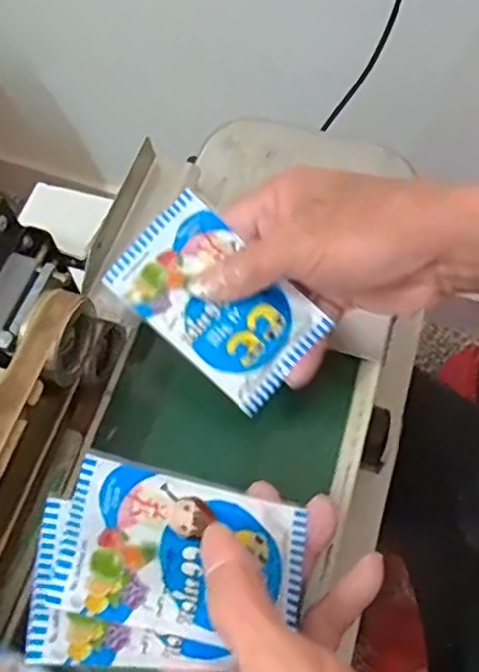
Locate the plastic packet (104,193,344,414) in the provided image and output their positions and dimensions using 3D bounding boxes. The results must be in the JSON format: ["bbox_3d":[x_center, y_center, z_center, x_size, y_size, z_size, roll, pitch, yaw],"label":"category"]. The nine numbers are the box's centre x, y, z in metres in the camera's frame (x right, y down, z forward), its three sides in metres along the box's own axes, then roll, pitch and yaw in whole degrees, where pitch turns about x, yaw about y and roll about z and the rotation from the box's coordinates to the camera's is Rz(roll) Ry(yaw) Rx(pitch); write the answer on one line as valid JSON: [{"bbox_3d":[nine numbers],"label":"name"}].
[{"bbox_3d":[-0.012,-0.018,0.339,0.104,0.006,0.064,43,87,0],"label":"plastic packet"}]

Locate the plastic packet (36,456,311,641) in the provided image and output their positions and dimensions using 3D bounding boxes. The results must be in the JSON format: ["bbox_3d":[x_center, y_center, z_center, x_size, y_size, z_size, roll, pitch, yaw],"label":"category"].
[{"bbox_3d":[-0.024,0.088,0.272,0.098,0.008,0.064,19,44,-12],"label":"plastic packet"}]

